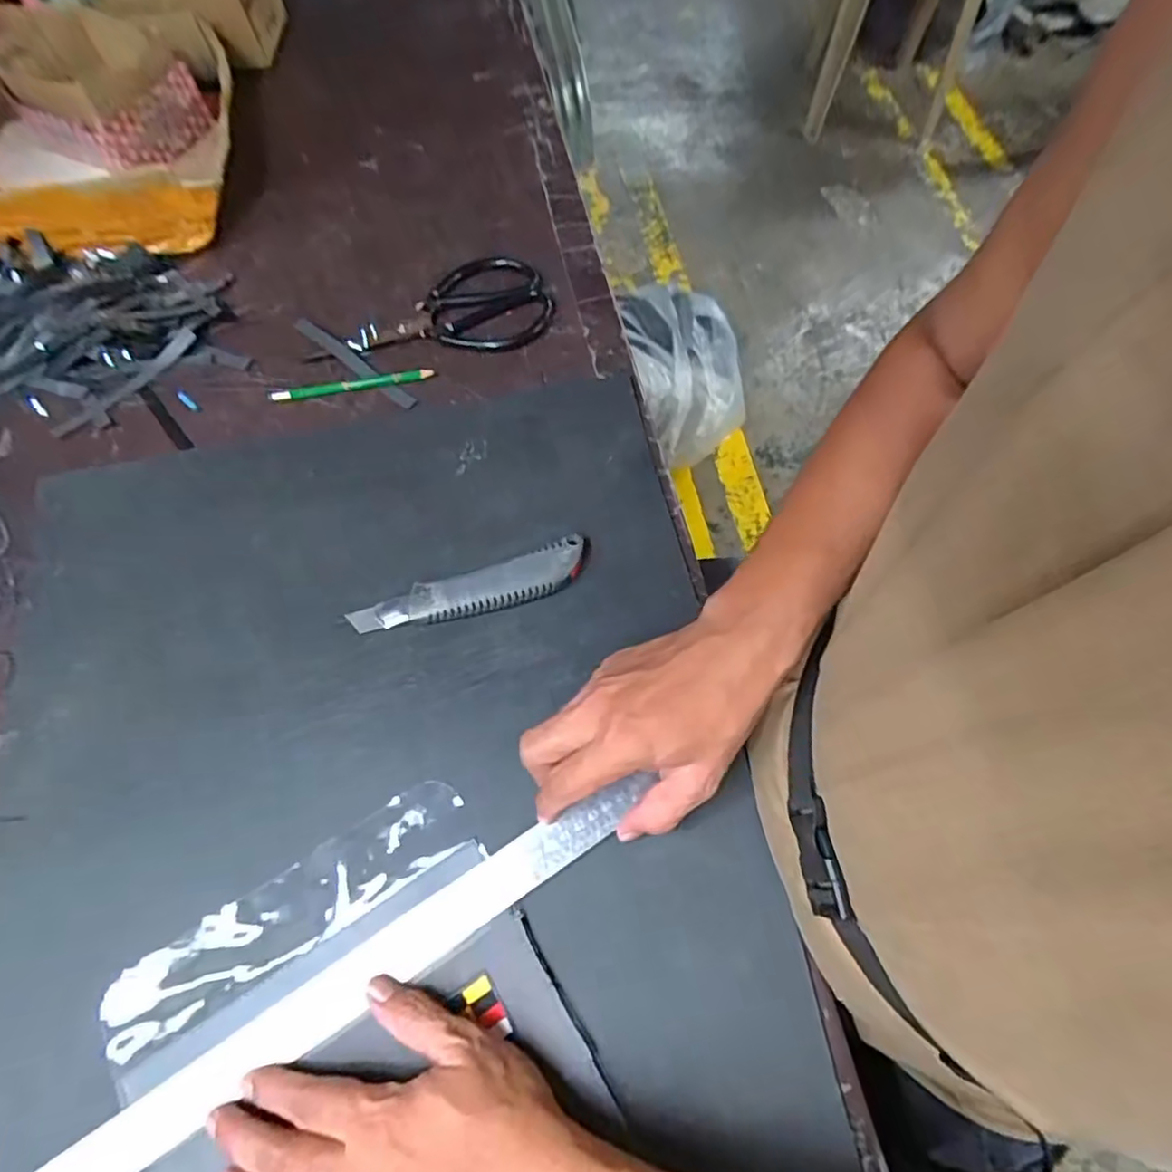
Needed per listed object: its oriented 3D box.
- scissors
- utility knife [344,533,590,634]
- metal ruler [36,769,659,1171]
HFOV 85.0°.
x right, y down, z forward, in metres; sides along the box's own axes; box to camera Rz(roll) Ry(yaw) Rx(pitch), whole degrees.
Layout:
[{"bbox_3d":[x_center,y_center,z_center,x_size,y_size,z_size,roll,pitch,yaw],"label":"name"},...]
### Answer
[{"bbox_3d":[-0.138,-0.238,0.564,0.212,0.014,0.108,-18,66,-7],"label":"scissors"},{"bbox_3d":[-0.079,0.004,0.447,0.169,0.017,0.036,-16,65,-6],"label":"utility knife"},{"bbox_3d":[-0.160,0.238,0.345,0.447,0.009,0.030,-32,68,-11],"label":"metal ruler"}]

